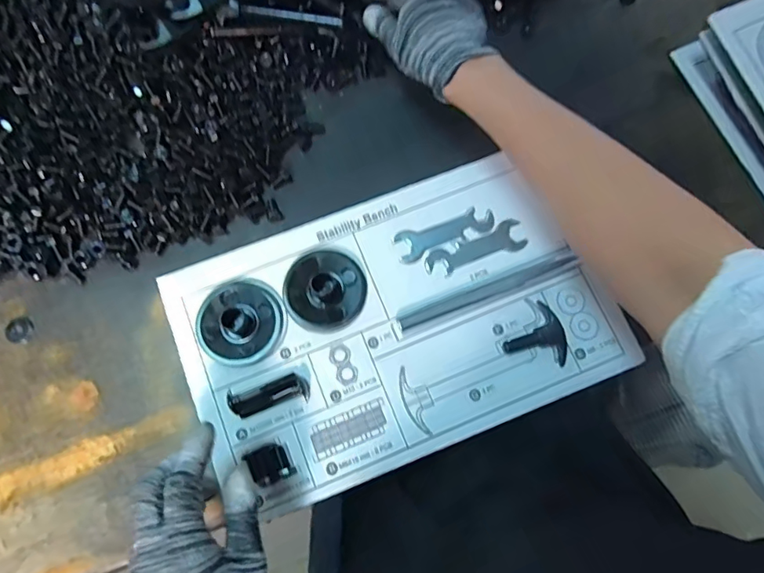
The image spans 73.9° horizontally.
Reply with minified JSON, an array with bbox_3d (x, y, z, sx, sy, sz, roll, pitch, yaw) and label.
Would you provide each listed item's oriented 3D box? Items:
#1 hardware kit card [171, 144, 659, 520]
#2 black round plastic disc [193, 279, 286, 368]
[{"bbox_3d":[0.011,0.029,0.444,0.355,0.014,0.226,-21,78,-6],"label":"hardware kit card"},{"bbox_3d":[-0.122,0.029,0.431,0.075,0.026,0.071,0,77,-1],"label":"black round plastic disc"}]

